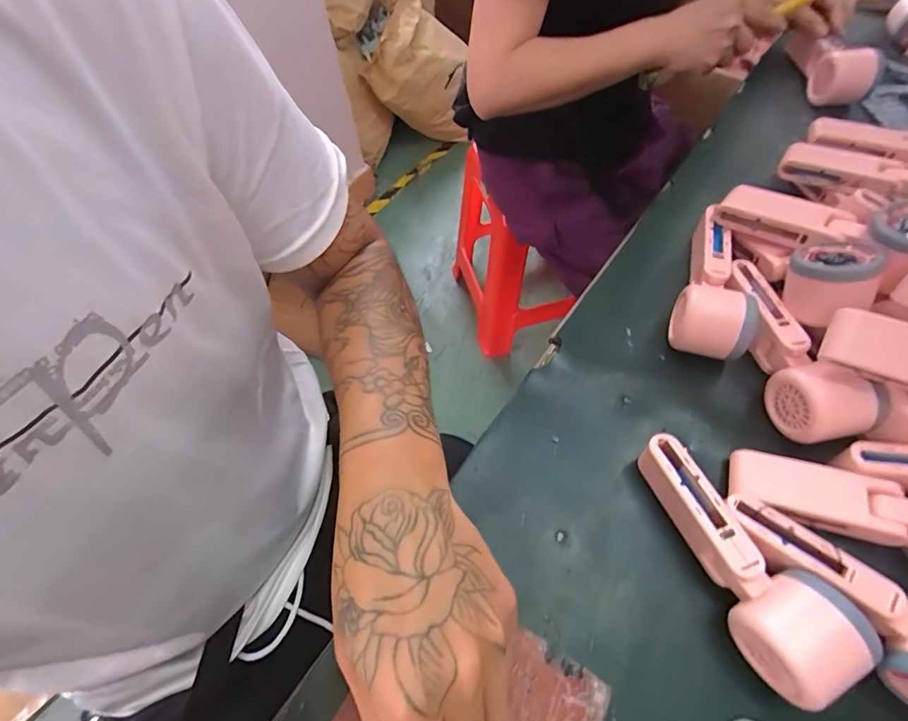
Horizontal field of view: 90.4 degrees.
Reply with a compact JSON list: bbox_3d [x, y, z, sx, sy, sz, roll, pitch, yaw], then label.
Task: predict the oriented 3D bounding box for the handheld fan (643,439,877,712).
[{"bbox_3d":[0.181,0.127,0.298,0.058,0.056,0.165,-30,62,-13],"label":"handheld fan"}]

